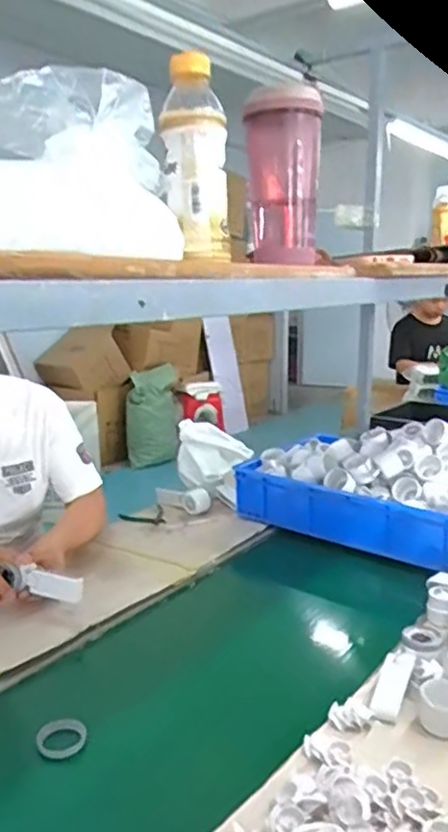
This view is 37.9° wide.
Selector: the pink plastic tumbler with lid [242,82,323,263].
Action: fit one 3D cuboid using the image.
[{"bbox_3d":[0.070,-0.284,0.776,0.091,0.197,0.090,0,12,6],"label":"pink plastic tumbler with lid"}]

